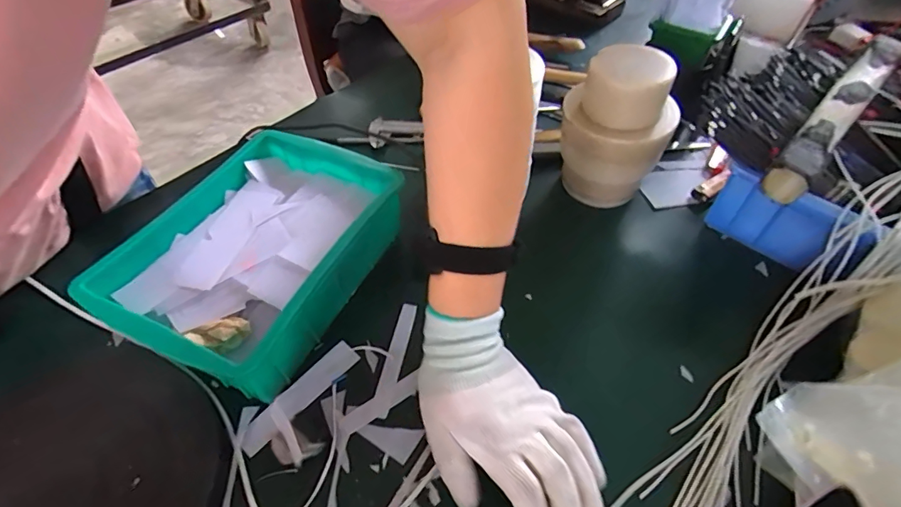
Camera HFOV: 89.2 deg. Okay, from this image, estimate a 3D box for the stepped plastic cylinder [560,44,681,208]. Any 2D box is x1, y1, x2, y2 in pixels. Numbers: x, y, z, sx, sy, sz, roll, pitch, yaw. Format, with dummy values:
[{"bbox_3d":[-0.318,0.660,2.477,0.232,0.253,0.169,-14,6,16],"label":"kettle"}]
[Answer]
[{"bbox_3d":[0.166,-0.121,0.474,0.084,0.151,0.086,1,50,-1],"label":"stepped plastic cylinder"}]

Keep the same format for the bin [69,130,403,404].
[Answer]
[{"bbox_3d":[-0.172,-0.005,0.427,0.171,0.071,0.244,21,53,15],"label":"bin"}]

